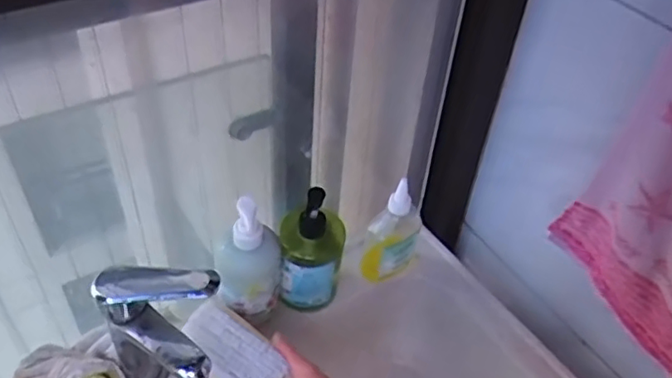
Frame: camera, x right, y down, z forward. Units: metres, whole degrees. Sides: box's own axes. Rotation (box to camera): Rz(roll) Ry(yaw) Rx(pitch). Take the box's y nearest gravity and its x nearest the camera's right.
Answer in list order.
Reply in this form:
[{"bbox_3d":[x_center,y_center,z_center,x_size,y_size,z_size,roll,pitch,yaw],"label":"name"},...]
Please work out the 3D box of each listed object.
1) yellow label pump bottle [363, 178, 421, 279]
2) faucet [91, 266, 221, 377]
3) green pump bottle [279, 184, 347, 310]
[{"bbox_3d":[0.071,0.045,0.764,0.065,0.139,0.075,13,45,9],"label":"yellow label pump bottle"},{"bbox_3d":[-0.161,0.149,0.626,0.124,0.150,0.080,24,47,19],"label":"faucet"},{"bbox_3d":[-0.027,0.069,0.718,0.074,0.155,0.065,3,44,-2],"label":"green pump bottle"}]

